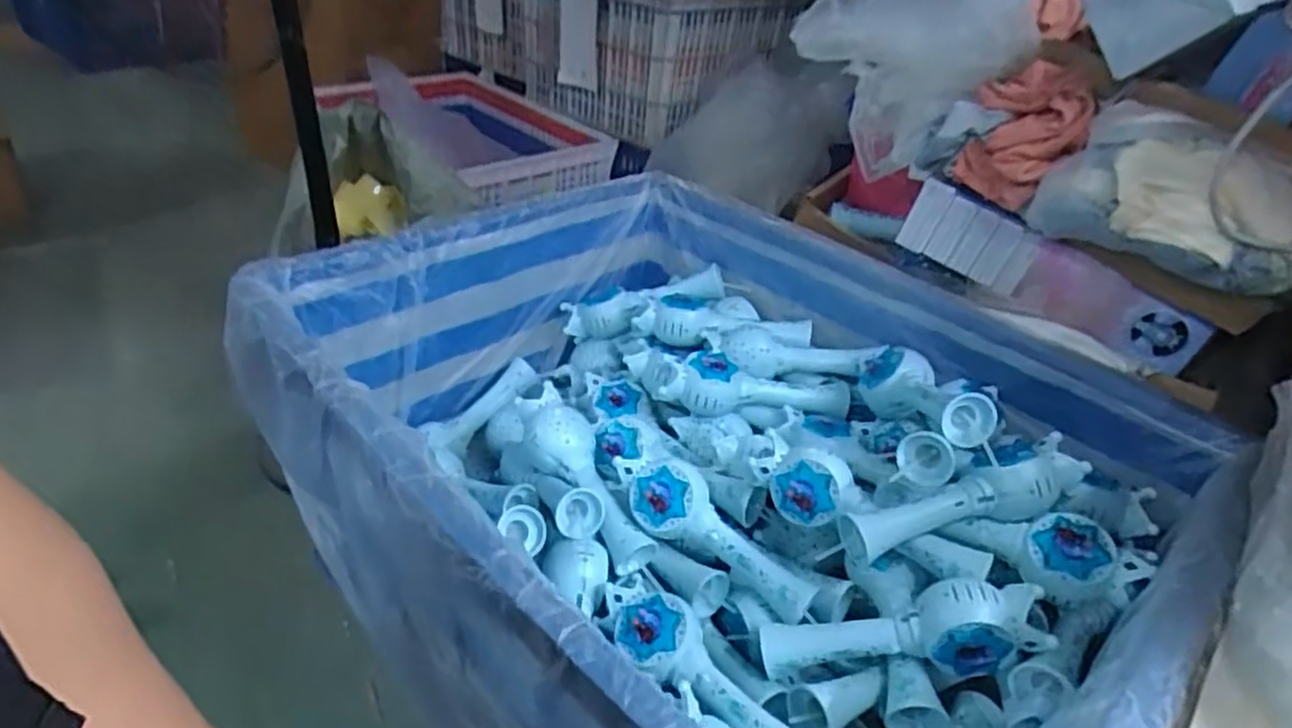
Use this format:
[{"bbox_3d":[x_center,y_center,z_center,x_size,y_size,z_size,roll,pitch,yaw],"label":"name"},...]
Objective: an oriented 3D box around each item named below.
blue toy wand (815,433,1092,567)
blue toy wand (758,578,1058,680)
[{"bbox_3d":[0.289,0.125,0.679,0.243,0.051,0.060,-18,37,-4],"label":"blue toy wand"},{"bbox_3d":[0.214,0.233,0.632,0.236,0.069,0.055,-15,30,18],"label":"blue toy wand"}]

